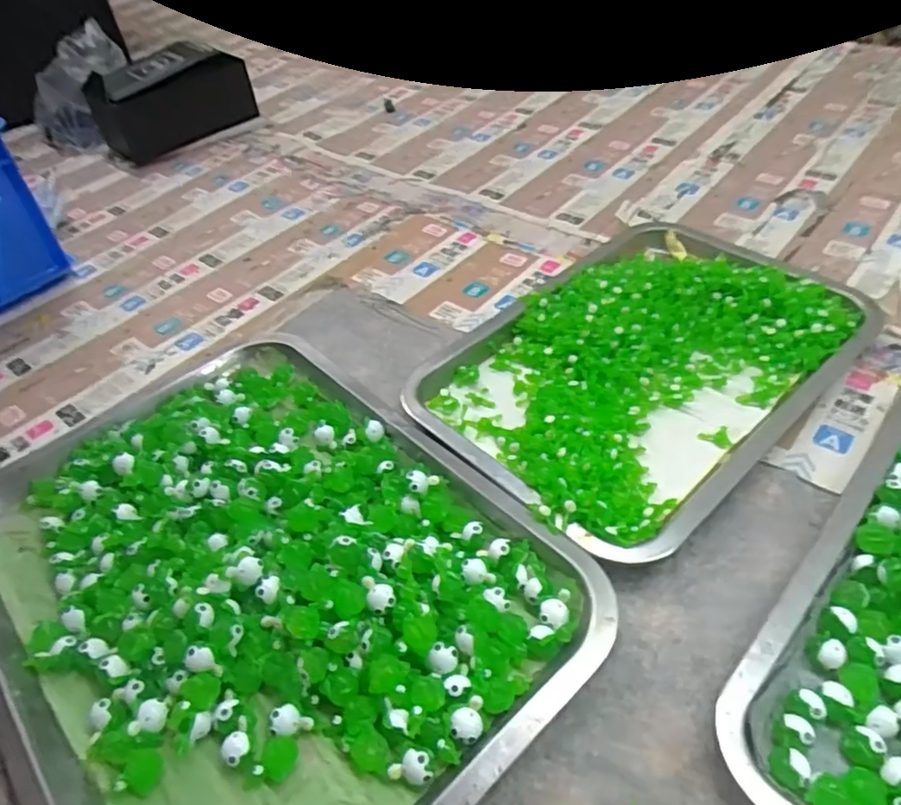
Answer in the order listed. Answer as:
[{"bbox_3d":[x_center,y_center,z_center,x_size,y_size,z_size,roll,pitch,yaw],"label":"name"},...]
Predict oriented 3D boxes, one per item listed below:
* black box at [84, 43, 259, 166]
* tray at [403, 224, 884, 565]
[{"bbox_3d":[-0.359,-0.393,0.829,0.187,0.093,0.081,-34,50,-24],"label":"black box"},{"bbox_3d":[0.138,-0.037,0.453,0.300,0.032,0.209,-35,51,-25],"label":"tray"}]

